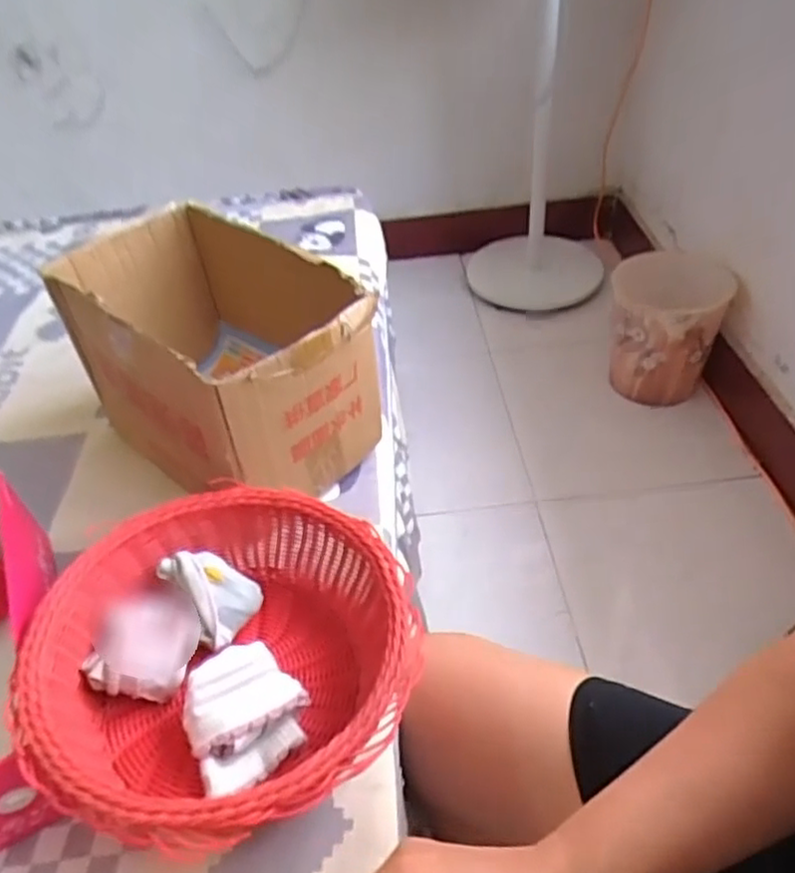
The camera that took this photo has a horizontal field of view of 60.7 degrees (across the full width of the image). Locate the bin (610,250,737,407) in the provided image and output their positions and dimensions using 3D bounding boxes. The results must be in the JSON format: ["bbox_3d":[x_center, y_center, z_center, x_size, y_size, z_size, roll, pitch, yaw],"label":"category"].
[{"bbox_3d":[0.563,-0.240,1.431,0.223,0.263,0.224,16,47,23],"label":"bin"}]

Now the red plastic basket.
[{"bbox_3d":[-0.128,0.175,0.531,0.269,0.112,0.268,-4,42,3],"label":"red plastic basket"}]

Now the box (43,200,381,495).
[{"bbox_3d":[-0.190,-0.078,0.735,0.336,0.210,0.208,30,53,34],"label":"box"}]

